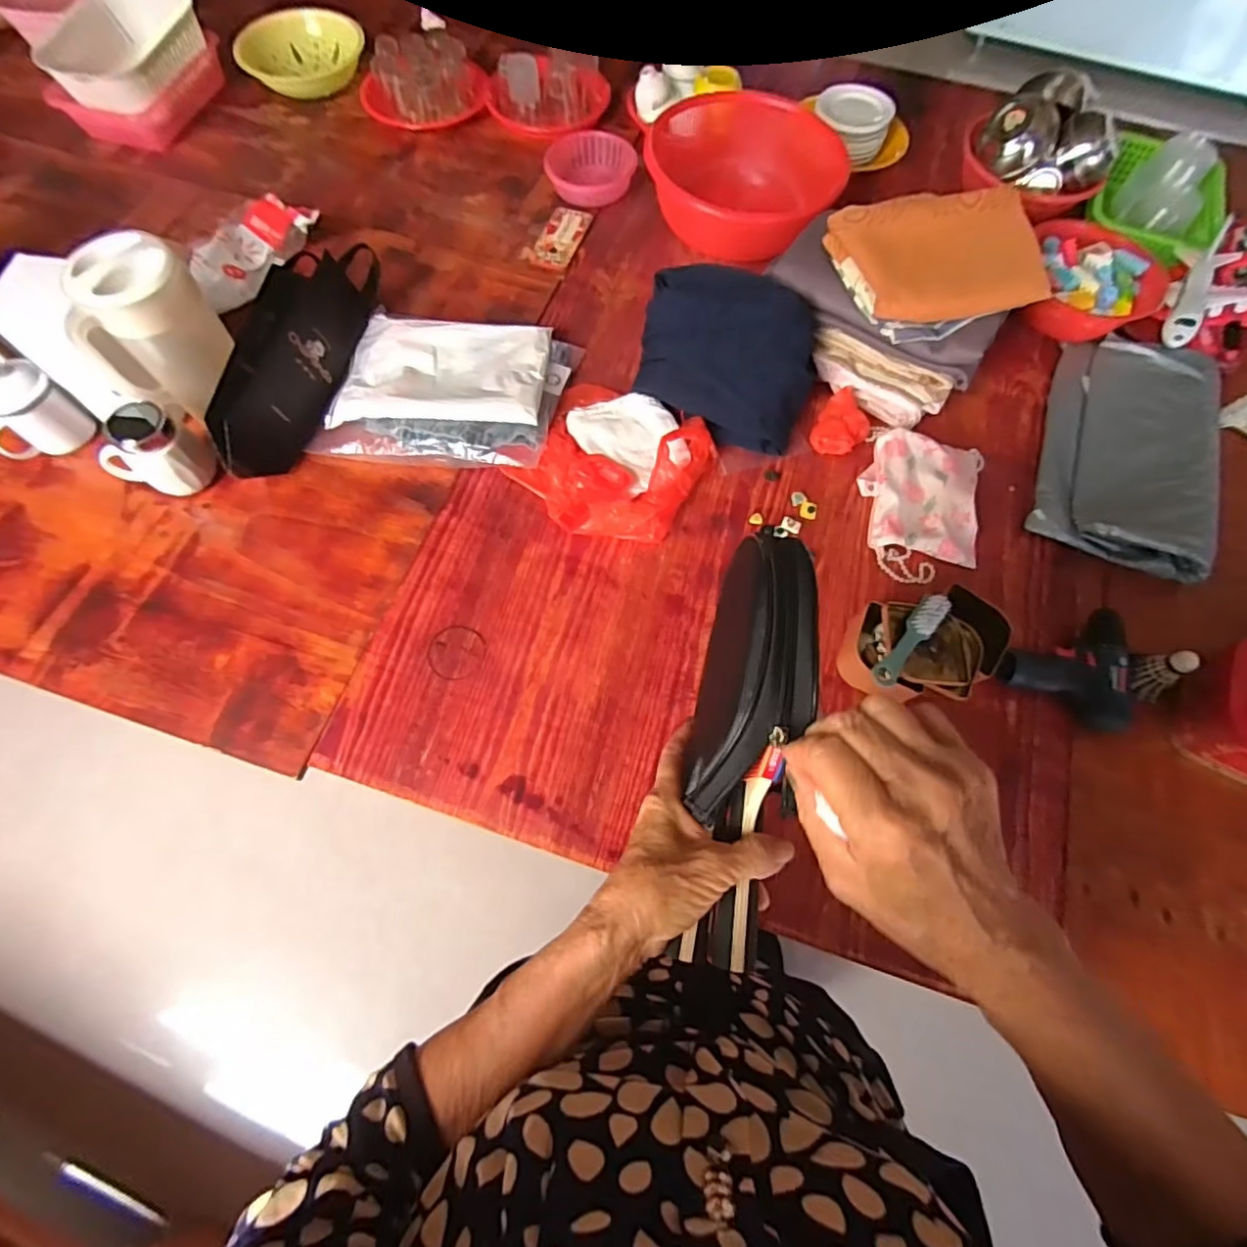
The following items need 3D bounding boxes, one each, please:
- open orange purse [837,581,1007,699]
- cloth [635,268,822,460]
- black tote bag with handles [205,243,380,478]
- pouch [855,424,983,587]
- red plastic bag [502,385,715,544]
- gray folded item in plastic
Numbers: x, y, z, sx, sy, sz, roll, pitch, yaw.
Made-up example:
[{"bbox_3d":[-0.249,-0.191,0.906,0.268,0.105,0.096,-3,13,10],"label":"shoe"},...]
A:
[{"bbox_3d":[0.392,0.033,0.759,0.205,0.076,0.138,-12,68,-6],"label":"open orange purse"},{"bbox_3d":[0.151,-0.401,0.888,0.266,0.224,0.060,21,24,9],"label":"cloth"},{"bbox_3d":[-0.499,-0.402,0.889,0.126,0.112,0.427,13,68,4],"label":"black tote bag with handles"},{"bbox_3d":[0.444,-0.176,0.866,0.176,0.039,0.245,11,67,3],"label":"pouch"},{"bbox_3d":[-0.020,-0.237,0.863,0.244,0.061,0.250,29,69,10],"label":"red plastic bag"},{"bbox_3d":[0.781,-0.281,0.908,0.226,0.058,0.424,22,68,7],"label":"gray folded item in plastic"}]

